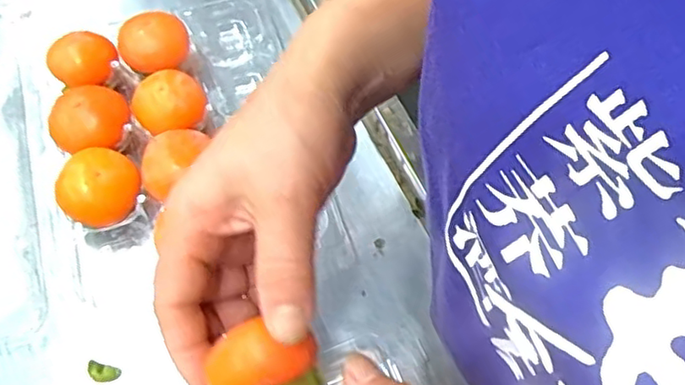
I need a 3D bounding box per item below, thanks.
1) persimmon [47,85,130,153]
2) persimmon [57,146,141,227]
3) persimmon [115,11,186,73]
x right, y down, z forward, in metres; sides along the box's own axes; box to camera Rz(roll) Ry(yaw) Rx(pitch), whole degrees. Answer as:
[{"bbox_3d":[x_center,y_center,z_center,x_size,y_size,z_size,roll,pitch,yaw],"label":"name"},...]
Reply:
[{"bbox_3d":[-0.170,-0.048,0.424,0.049,0.036,0.049,0,64,0],"label":"persimmon"},{"bbox_3d":[-0.155,0.000,0.406,0.048,0.044,0.046,0,64,0],"label":"persimmon"},{"bbox_3d":[-0.138,-0.105,0.462,0.048,0.040,0.043,-9,64,-5],"label":"persimmon"}]

